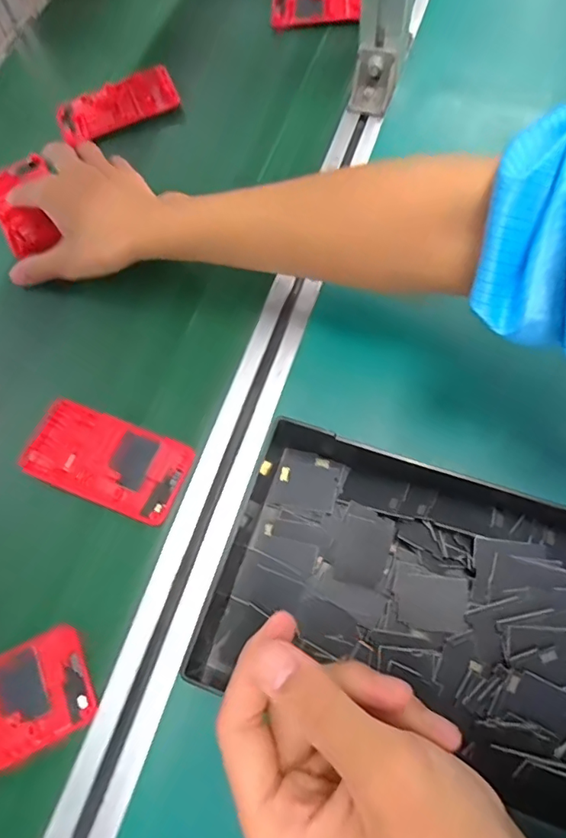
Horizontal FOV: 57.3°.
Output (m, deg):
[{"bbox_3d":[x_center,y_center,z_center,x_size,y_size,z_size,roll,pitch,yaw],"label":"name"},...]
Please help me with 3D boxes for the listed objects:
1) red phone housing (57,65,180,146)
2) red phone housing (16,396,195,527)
[{"bbox_3d":[-0.171,-0.322,0.527,0.121,0.015,0.060,-22,67,-4],"label":"red phone housing"},{"bbox_3d":[-0.131,0.029,0.383,0.121,0.011,0.062,19,71,12],"label":"red phone housing"}]

